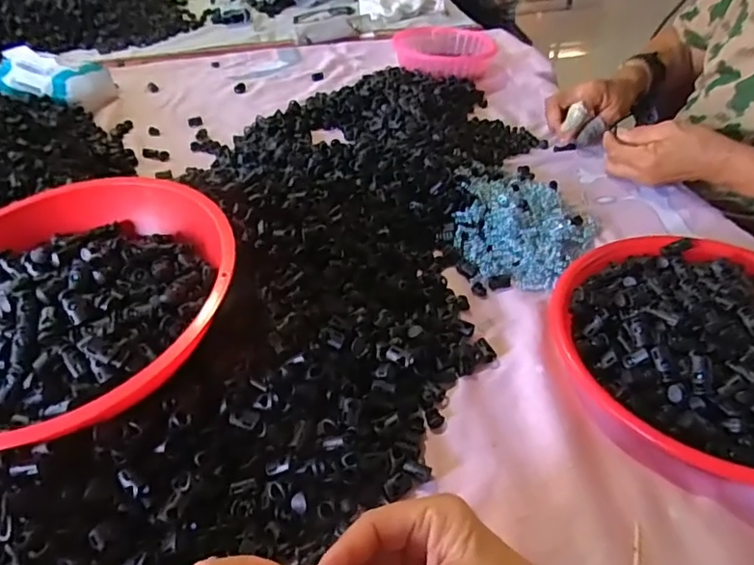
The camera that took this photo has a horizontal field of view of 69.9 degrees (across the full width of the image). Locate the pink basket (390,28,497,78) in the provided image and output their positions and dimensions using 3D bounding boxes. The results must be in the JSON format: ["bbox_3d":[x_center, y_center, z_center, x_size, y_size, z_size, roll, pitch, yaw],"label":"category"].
[{"bbox_3d":[0.109,-0.382,0.916,0.161,0.046,0.165,1,42,-1],"label":"pink basket"}]

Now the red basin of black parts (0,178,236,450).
[{"bbox_3d":[-0.242,0.004,0.402,0.244,0.054,0.235,-1,41,1],"label":"red basin of black parts"}]

